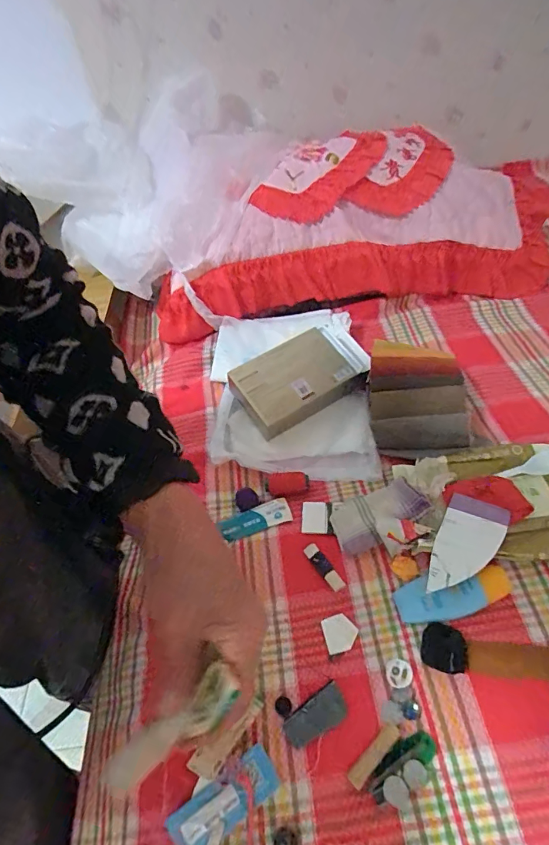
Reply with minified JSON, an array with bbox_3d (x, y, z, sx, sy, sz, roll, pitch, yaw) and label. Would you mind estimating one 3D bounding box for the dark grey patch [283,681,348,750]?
[{"bbox_3d":[0.037,0.259,0.384,0.059,0.004,0.029,-33,51,-15],"label":"dark grey patch"}]

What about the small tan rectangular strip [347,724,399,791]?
[{"bbox_3d":[0.081,0.273,0.358,0.053,0.004,0.013,-37,54,-24],"label":"small tan rectangular strip"}]

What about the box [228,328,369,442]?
[{"bbox_3d":[0.031,-0.053,0.615,0.163,0.072,0.110,-26,51,-12],"label":"box"}]

